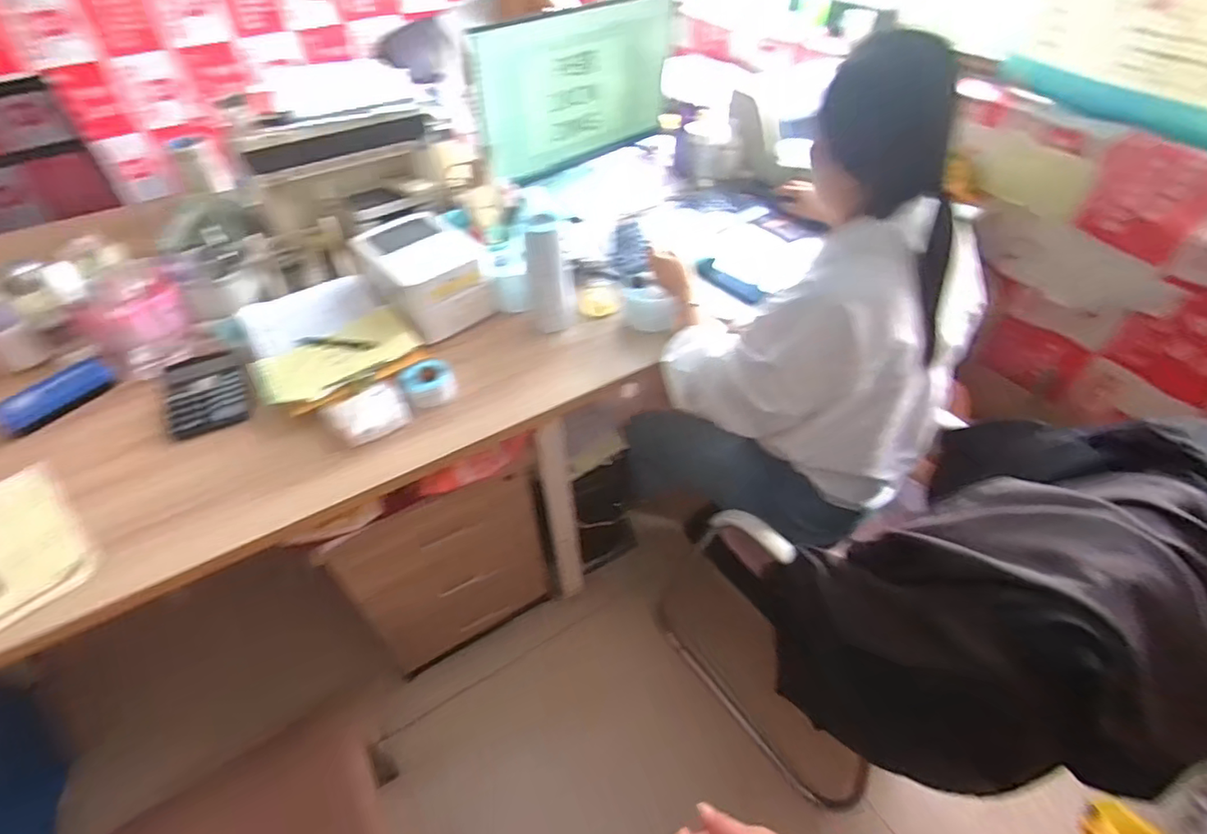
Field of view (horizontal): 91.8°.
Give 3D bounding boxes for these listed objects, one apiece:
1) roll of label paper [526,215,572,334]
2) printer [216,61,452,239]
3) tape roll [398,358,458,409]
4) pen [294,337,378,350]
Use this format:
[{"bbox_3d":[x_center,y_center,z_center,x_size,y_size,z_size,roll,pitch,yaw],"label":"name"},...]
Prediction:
[{"bbox_3d":[-0.094,-0.235,0.996,0.071,0.190,0.060,-4,46,-3],"label":"roll of label paper"},{"bbox_3d":[-0.543,-0.570,1.251,0.383,0.221,0.248,-15,48,-13],"label":"printer"},{"bbox_3d":[-0.288,-0.057,0.963,0.082,0.045,0.082,0,46,0],"label":"tape roll"},{"bbox_3d":[-0.449,-0.121,0.984,0.134,0.016,0.018,2,46,3],"label":"pen"}]

